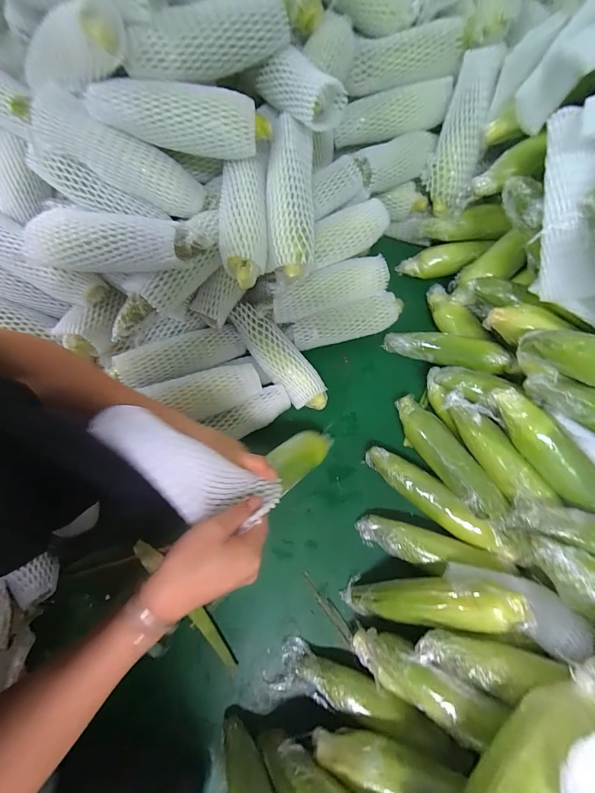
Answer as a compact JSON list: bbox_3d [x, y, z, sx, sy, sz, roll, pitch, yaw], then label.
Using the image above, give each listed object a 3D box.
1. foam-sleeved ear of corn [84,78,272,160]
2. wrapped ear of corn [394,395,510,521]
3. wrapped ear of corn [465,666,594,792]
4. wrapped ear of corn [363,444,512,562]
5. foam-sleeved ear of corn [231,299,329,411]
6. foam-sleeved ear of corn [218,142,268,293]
[{"bbox_3d":[-0.148,-0.357,0.418,0.212,0.072,0.050,1,69,2],"label":"foam-sleeved ear of corn"},{"bbox_3d":[0.229,0.091,0.503,0.057,0.055,0.212,-26,56,-8],"label":"wrapped ear of corn"},{"bbox_3d":[0.194,0.351,0.283,0.239,0.042,0.043,-41,73,-13],"label":"wrapped ear of corn"},{"bbox_3d":[0.208,0.161,0.494,0.236,0.056,0.049,39,75,15],"label":"wrapped ear of corn"},{"bbox_3d":[-0.029,-0.064,0.546,0.066,0.041,0.221,-42,93,-13],"label":"foam-sleeved ear of corn"},{"bbox_3d":[-0.077,-0.253,0.448,0.068,0.042,0.200,3,84,3],"label":"foam-sleeved ear of corn"}]

